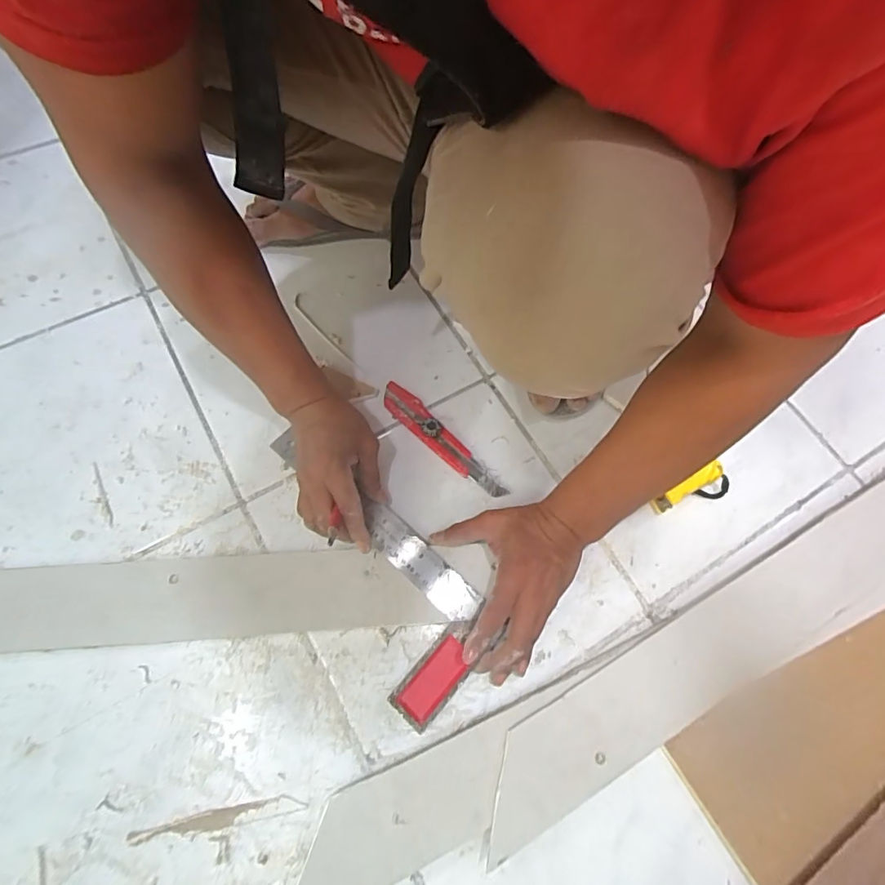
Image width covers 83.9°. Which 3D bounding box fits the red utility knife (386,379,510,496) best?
[{"bbox_3d":[-0.002,-0.002,0.529,0.031,0.019,0.171,-41,75,-17],"label":"red utility knife"}]

